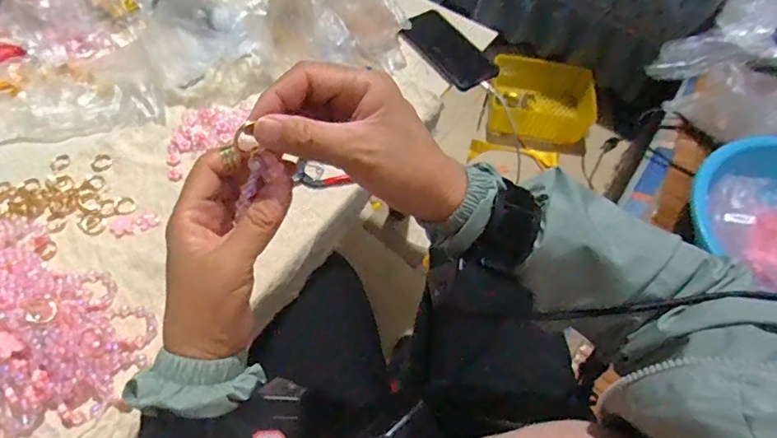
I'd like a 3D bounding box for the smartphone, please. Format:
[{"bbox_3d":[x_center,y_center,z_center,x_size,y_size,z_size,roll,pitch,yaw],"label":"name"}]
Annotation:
[{"bbox_3d":[0.089,-0.250,0.699,0.086,0.013,0.157,-31,65,-19],"label":"smartphone"}]

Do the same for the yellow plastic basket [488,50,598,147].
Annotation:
[{"bbox_3d":[0.413,-0.314,1.276,0.289,0.130,0.193,19,60,8],"label":"yellow plastic basket"}]

